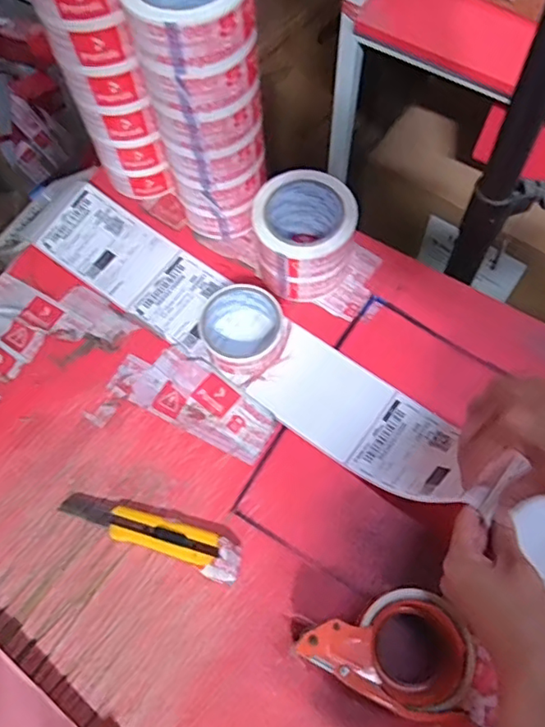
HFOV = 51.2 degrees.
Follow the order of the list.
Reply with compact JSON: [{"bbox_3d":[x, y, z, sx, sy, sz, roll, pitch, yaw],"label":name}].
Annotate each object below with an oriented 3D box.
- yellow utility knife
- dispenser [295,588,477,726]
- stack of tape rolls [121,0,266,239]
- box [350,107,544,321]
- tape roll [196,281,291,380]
[{"bbox_3d":[-0.121,0.164,0.557,0.188,0.020,0.036,18,70,10],"label":"yellow utility knife"},{"bbox_3d":[0.102,0.239,0.491,0.135,0.062,0.092,22,70,11],"label":"dispenser"},{"bbox_3d":[-0.060,-0.244,0.574,0.103,0.288,0.092,-4,68,0],"label":"stack of tape rolls"},{"bbox_3d":[0.452,-0.261,1.150,0.585,0.235,0.202,36,73,15],"label":"box"},{"bbox_3d":[-0.033,-0.038,0.617,0.093,0.047,0.089,-1,68,3],"label":"tape roll"}]

